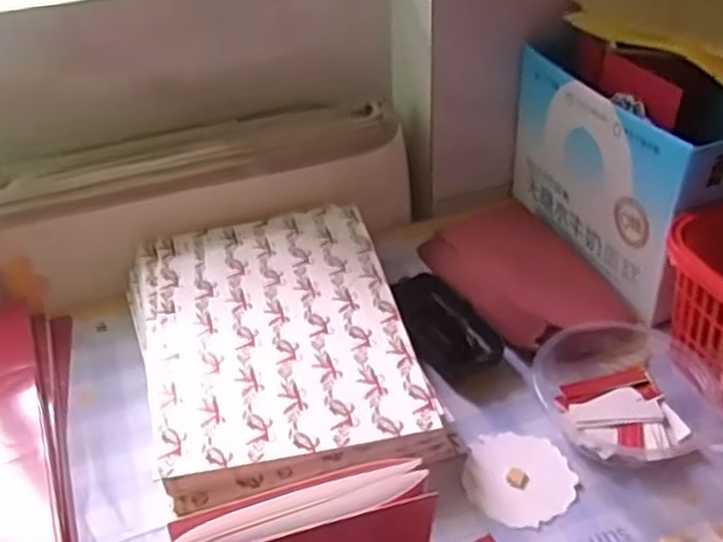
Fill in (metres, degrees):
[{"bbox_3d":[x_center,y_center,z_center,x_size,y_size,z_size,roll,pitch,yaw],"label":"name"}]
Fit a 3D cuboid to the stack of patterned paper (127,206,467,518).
[{"bbox_3d":[-0.064,0.049,0.540,0.187,0.045,0.258,-13,40,-13],"label":"stack of patterned paper"}]

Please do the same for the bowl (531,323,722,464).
[{"bbox_3d":[0.183,0.080,0.498,0.112,0.037,0.116,-1,39,1],"label":"bowl"}]

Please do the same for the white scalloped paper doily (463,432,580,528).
[{"bbox_3d":[0.102,0.133,0.465,0.068,0.004,0.068,7,41,21],"label":"white scalloped paper doily"}]

